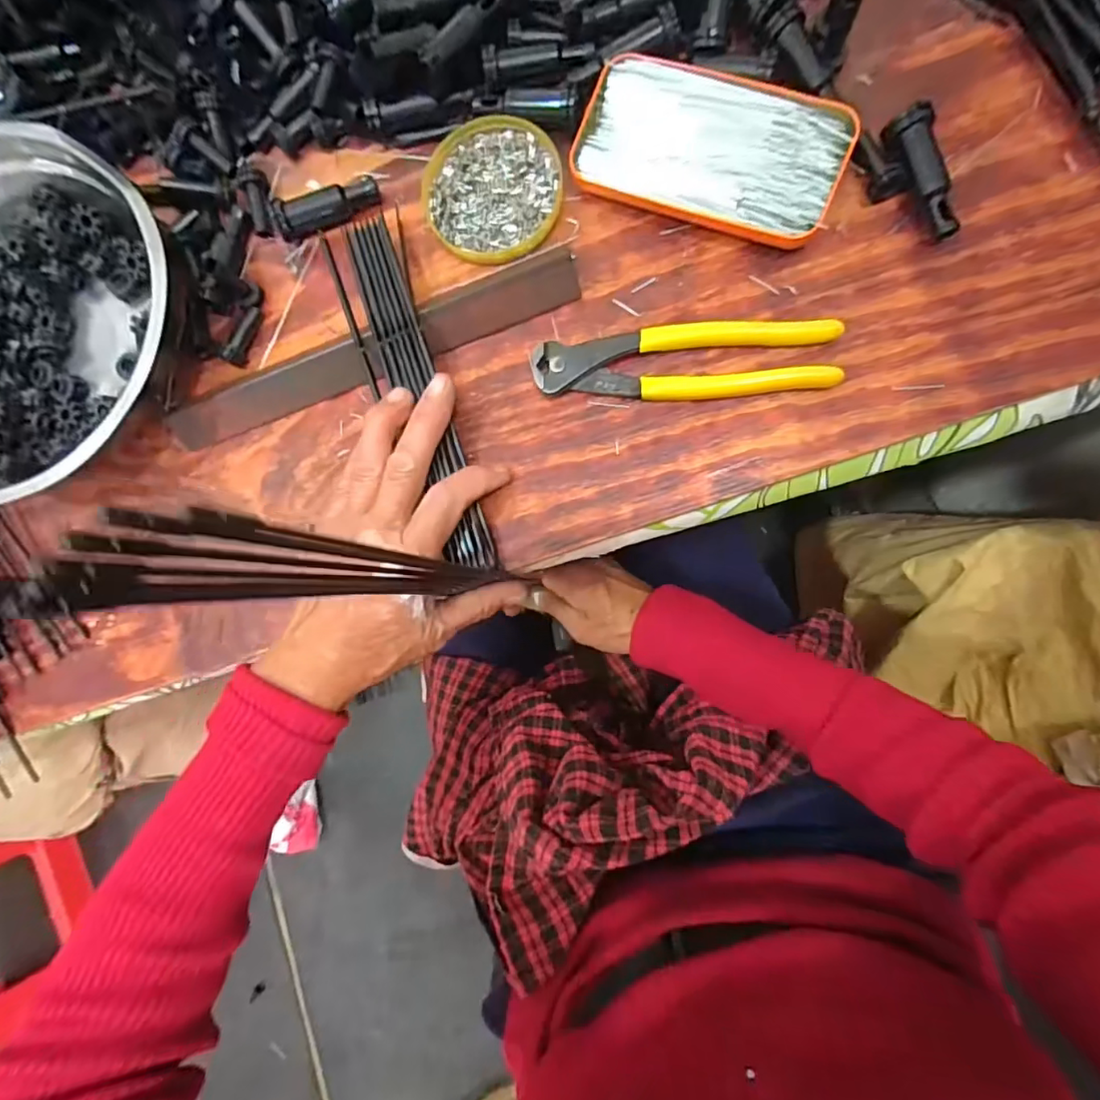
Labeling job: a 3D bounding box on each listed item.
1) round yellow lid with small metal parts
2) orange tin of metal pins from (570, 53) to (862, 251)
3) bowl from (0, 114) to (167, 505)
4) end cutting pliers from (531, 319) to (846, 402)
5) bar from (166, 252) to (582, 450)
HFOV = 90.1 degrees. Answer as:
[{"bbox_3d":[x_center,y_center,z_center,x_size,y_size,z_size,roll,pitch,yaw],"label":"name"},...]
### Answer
[{"bbox_3d":[-0.035,-0.218,0.331,0.082,0.007,0.085,-1,86,8],"label":"round yellow lid with small metal parts"},{"bbox_3d":[0.089,-0.224,0.307,0.144,0.019,0.073,23,90,9],"label":"orange tin of metal pins"},{"bbox_3d":[-0.324,-0.131,0.337,0.218,0.052,0.199,-1,86,8],"label":"bowl"},{"bbox_3d":[0.074,-0.106,0.309,0.165,0.012,0.040,-2,86,8],"label":"end cutting pliers"},{"bbox_3d":[-0.110,-0.117,0.332,0.267,0.016,0.031,-19,86,4],"label":"bar"}]

